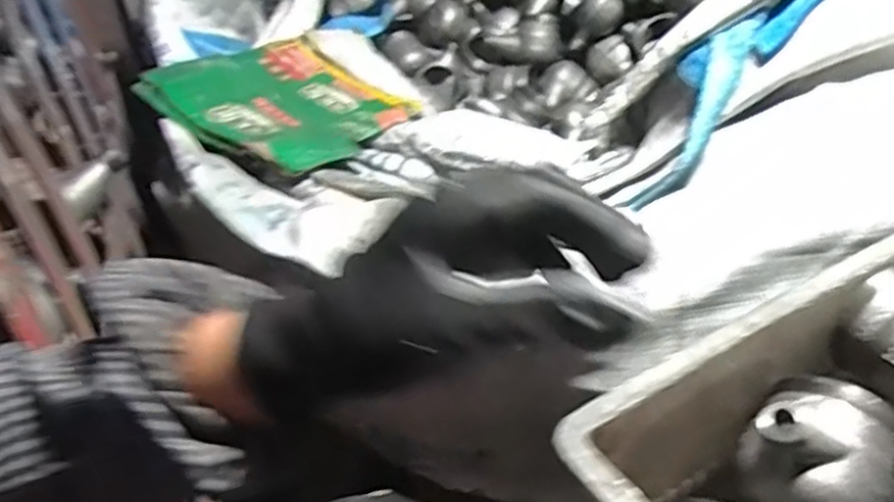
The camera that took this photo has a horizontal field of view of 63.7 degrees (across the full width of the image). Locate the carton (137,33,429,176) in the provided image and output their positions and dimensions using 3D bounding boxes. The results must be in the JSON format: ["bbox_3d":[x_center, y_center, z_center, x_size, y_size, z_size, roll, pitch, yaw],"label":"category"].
[{"bbox_3d":[-0.197,-0.199,0.948,0.266,0.034,0.296,29,39,20],"label":"carton"}]

